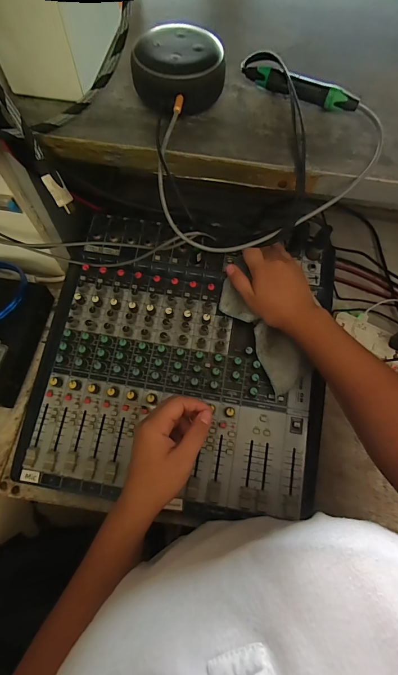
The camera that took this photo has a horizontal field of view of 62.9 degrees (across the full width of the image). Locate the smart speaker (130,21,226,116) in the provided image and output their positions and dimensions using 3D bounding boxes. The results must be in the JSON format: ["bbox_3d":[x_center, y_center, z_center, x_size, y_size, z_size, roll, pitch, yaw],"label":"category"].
[{"bbox_3d":[-0.028,-0.269,0.334,0.080,0.046,0.094,36,71,13],"label":"smart speaker"}]

